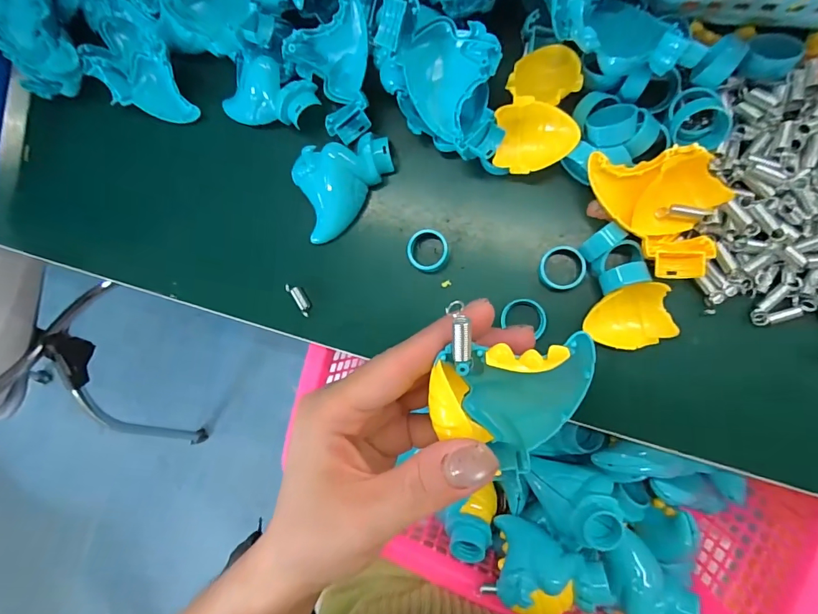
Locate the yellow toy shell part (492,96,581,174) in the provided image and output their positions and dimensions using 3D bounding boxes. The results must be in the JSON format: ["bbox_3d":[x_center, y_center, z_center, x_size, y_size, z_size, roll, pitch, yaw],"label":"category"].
[{"bbox_3d":[0.070,-0.095,0.245,0.043,0.018,0.034,10,90,9],"label":"yellow toy shell part"}]

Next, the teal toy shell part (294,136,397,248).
[{"bbox_3d":[-0.040,-0.077,0.279,0.064,0.025,0.051,-15,86,8],"label":"teal toy shell part"}]

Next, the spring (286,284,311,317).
[{"bbox_3d":[-0.073,-0.005,0.294,0.006,0.010,0.024,-32,84,6],"label":"spring"}]

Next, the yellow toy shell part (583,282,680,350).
[{"bbox_3d":[0.121,0.007,0.243,0.044,0.018,0.034,-15,86,8],"label":"yellow toy shell part"}]

